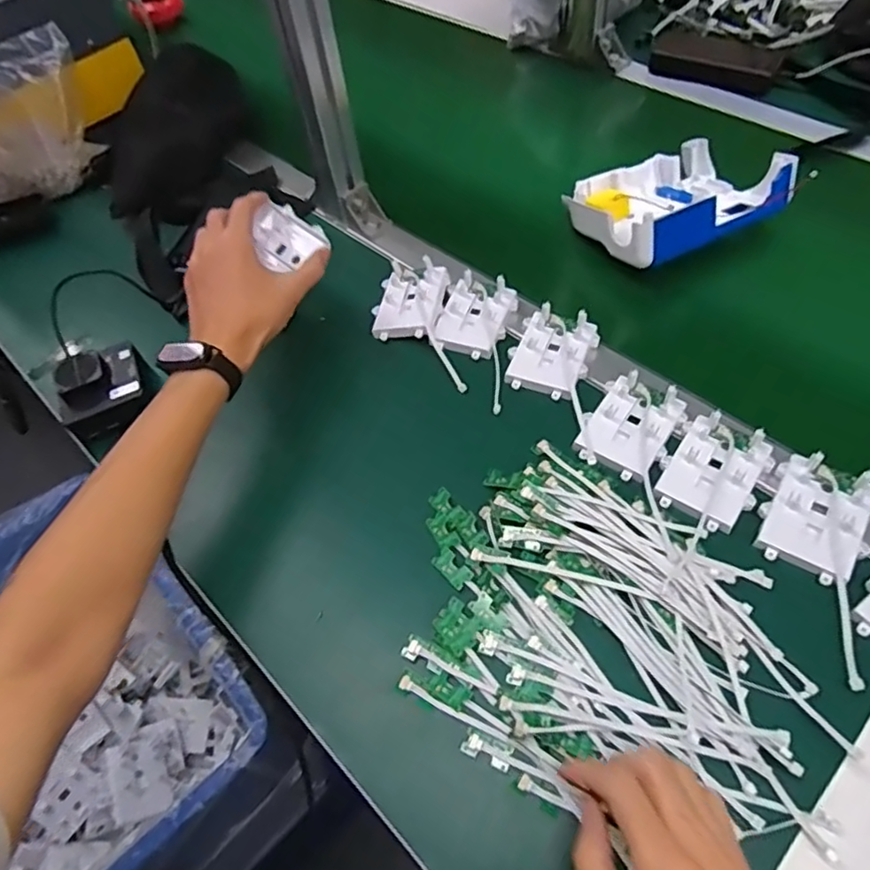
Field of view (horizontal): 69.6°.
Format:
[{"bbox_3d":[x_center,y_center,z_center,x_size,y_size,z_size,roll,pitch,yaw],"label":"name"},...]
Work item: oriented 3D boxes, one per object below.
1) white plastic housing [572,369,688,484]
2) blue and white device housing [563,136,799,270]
[{"bbox_3d":[0.159,-0.011,0.508,0.067,0.020,0.082,28,63,23],"label":"white plastic housing"},{"bbox_3d":[0.239,-0.248,0.630,0.180,0.059,0.144,-23,56,-9],"label":"blue and white device housing"}]

